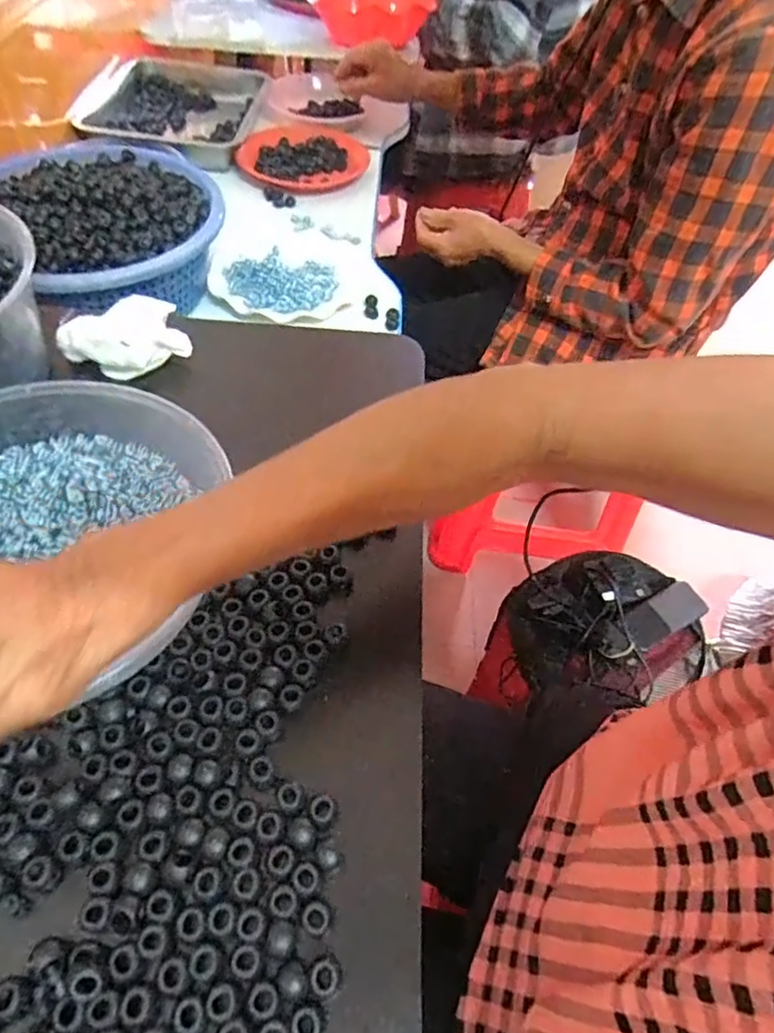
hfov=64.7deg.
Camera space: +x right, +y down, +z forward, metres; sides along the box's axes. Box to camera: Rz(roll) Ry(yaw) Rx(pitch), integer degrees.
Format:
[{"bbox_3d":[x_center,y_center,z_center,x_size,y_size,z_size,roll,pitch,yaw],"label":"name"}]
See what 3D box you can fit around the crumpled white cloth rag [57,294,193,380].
[{"bbox_3d":[-0.206,-0.139,0.482,0.091,0.042,0.045,-21,58,-20],"label":"crumpled white cloth rag"}]

